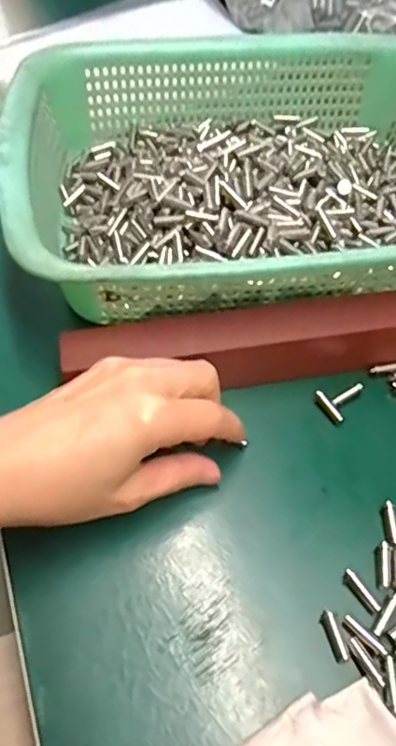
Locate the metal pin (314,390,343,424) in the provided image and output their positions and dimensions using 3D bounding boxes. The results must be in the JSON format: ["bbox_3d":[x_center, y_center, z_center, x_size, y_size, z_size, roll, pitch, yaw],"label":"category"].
[{"bbox_3d":[0.072,0.019,0.321,0.005,0.006,0.021,-26,58,-18],"label":"metal pin"}]

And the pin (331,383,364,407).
[{"bbox_3d":[0.083,0.012,0.325,0.022,0.005,0.004,-28,59,-19],"label":"pin"}]

